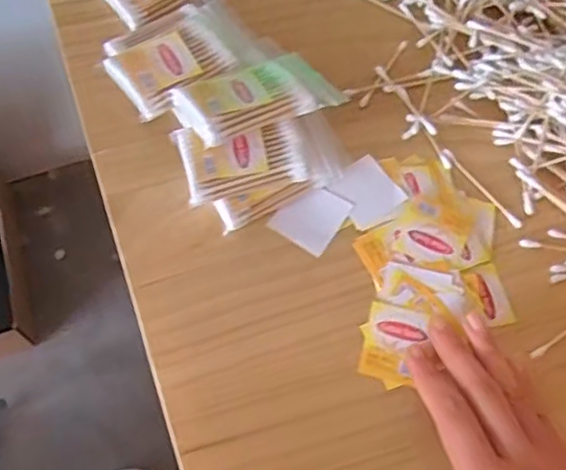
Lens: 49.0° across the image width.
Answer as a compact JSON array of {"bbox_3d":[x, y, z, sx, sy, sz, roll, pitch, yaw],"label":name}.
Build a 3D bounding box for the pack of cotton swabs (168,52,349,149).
[{"bbox_3d":[-0.016,-0.088,0.387,0.096,0.013,0.058,-23,54,-20],"label":"pack of cotton swabs"}]

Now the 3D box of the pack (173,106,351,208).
[{"bbox_3d":[-0.011,-0.052,0.379,0.101,0.015,0.049,-12,68,-15],"label":"pack"}]

